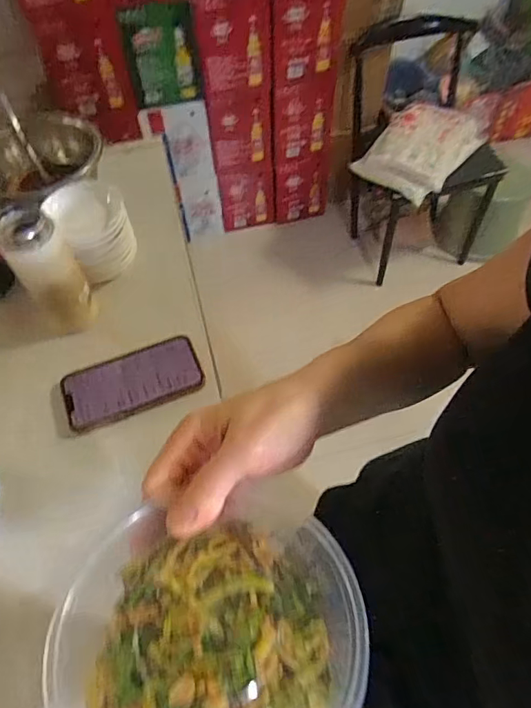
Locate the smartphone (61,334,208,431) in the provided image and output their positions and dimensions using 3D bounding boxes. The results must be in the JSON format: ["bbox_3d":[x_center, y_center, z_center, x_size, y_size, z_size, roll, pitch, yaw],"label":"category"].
[{"bbox_3d":[-0.144,0.029,0.536,0.145,0.009,0.076,-20,58,-11],"label":"smartphone"}]

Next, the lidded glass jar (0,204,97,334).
[{"bbox_3d":[-0.234,-0.087,0.534,0.060,0.145,0.055,-1,56,2],"label":"lidded glass jar"}]

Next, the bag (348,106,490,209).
[{"bbox_3d":[0.485,-0.650,1.541,0.273,0.089,0.368,34,64,22],"label":"bag"}]

